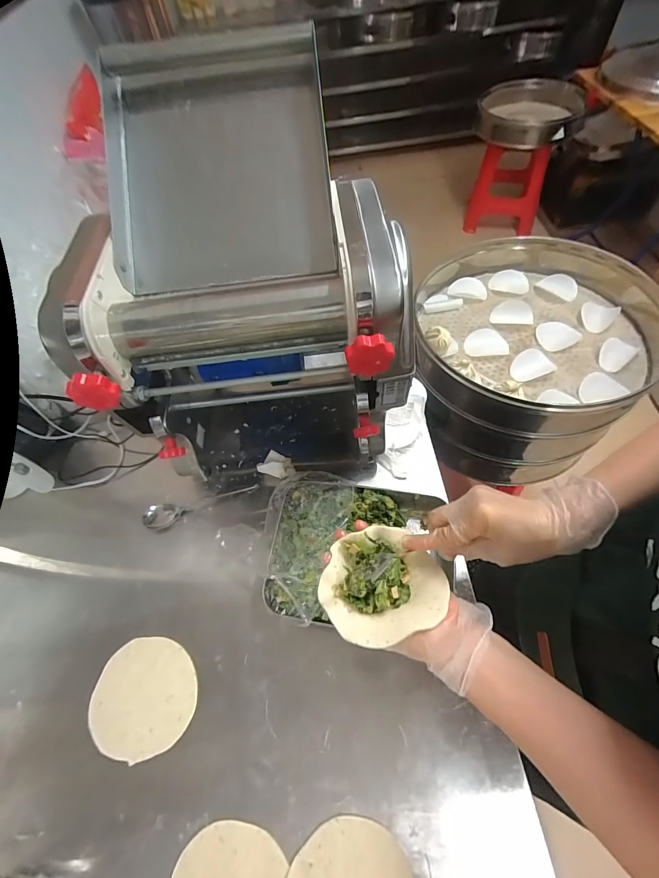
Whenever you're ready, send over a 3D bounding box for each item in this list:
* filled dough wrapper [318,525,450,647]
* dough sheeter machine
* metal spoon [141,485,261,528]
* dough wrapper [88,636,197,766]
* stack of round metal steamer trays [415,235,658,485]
[{"bbox_3d":[0.053,0.140,0.364,0.121,0.042,0.102,-18,60,-11],"label":"filled dough wrapper"},{"bbox_3d":[-0.101,-0.179,0.537,0.369,0.472,0.402,-6,59,0],"label":"dough sheeter machine"},{"bbox_3d":[-0.210,0.112,0.609,0.181,0.024,0.038,-16,59,-3],"label":"metal spoon"},{"bbox_3d":[-0.245,0.336,0.485,0.130,0.005,0.130,-1,59,1],"label":"dough wrapper"},{"bbox_3d":[0.472,-0.202,0.891,0.508,0.353,0.512,9,61,11],"label":"stack of round metal steamer trays"}]

